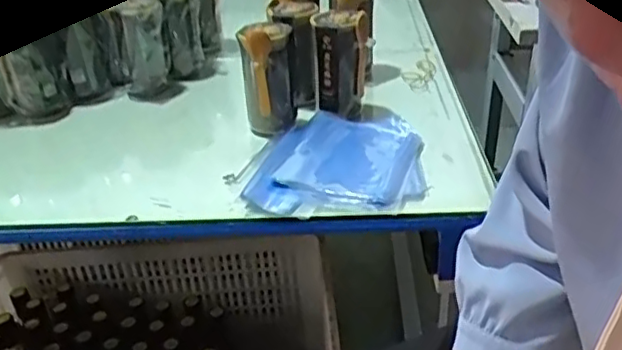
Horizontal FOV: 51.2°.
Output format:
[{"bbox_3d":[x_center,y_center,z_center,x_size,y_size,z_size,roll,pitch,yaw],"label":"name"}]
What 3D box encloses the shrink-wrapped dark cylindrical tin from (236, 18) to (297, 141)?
[{"bbox_3d":[-0.055,-0.123,0.831,0.062,0.133,0.078,-2,30,1],"label":"shrink-wrapped dark cylindrical tin"}]

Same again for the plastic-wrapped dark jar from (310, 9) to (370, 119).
[{"bbox_3d":[0.039,-0.147,0.861,0.072,0.132,0.055,1,30,6],"label":"plastic-wrapped dark jar"}]

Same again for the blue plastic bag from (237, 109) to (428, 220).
[{"bbox_3d":[0.034,-0.017,0.765,0.194,0.022,0.211,4,30,11],"label":"blue plastic bag"}]

